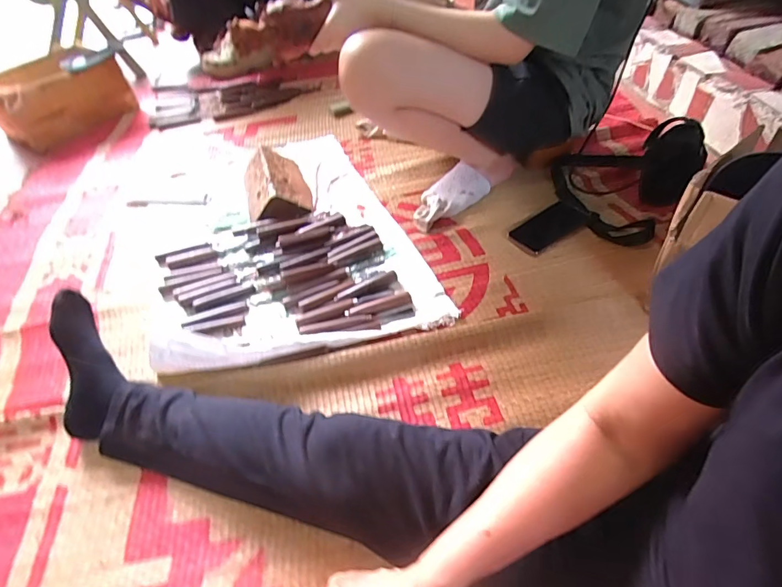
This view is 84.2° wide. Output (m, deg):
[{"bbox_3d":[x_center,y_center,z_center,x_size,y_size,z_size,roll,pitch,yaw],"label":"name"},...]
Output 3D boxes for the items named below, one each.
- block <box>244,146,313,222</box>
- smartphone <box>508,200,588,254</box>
[{"bbox_3d":[-0.256,-0.248,0.953,0.133,0.066,0.213,-14,50,-9],"label":"block"},{"bbox_3d":[0.306,-0.132,0.845,0.158,0.011,0.081,-27,53,-20],"label":"smartphone"}]

